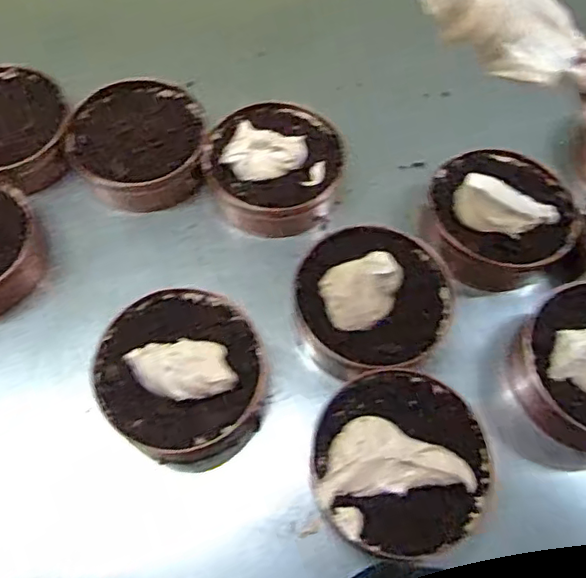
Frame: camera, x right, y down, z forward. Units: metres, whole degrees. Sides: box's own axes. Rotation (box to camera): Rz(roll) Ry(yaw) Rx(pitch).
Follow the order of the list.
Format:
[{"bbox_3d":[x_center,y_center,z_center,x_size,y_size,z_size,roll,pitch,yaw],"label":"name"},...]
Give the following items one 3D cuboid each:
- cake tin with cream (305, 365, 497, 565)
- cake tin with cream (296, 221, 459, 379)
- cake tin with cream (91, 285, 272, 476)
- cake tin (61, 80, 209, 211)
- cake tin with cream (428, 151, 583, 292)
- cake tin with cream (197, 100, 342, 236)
[{"bbox_3d":[0.090,0.147,0.507,0.145,0.053,0.148,1,63,-2],"label":"cake tin with cream"},{"bbox_3d":[0.077,0.007,0.568,0.150,0.057,0.144,1,63,-2],"label":"cake tin with cream"},{"bbox_3d":[-0.098,0.074,0.531,0.152,0.078,0.141,1,63,-2],"label":"cake tin with cream"},{"bbox_3d":[-0.173,-0.160,0.670,0.146,0.049,0.151,1,63,-2],"label":"cake tin"},{"bbox_3d":[0.217,-0.085,0.621,0.151,0.058,0.157,-11,65,-8],"label":"cake tin with cream"},{"bbox_3d":[-0.022,-0.140,0.656,0.145,0.061,0.148,1,63,-2],"label":"cake tin with cream"}]

